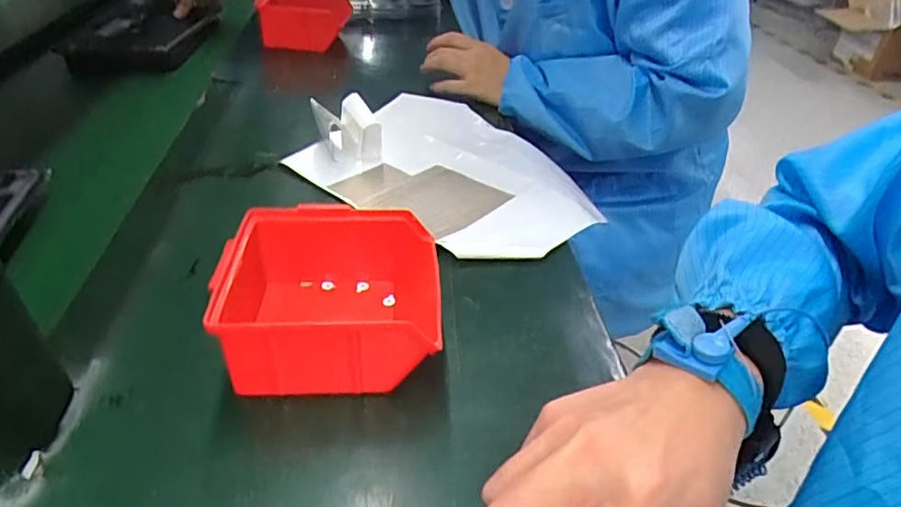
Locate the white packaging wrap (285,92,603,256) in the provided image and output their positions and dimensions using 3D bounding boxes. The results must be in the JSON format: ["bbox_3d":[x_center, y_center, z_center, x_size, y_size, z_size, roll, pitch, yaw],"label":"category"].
[{"bbox_3d":[0.008,-0.096,0.565,0.266,0.053,0.235,33,46,32],"label":"white packaging wrap"}]

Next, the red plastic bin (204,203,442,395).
[{"bbox_3d":[-0.077,0.030,0.375,0.133,0.067,0.117,0,38,-5],"label":"red plastic bin"}]

